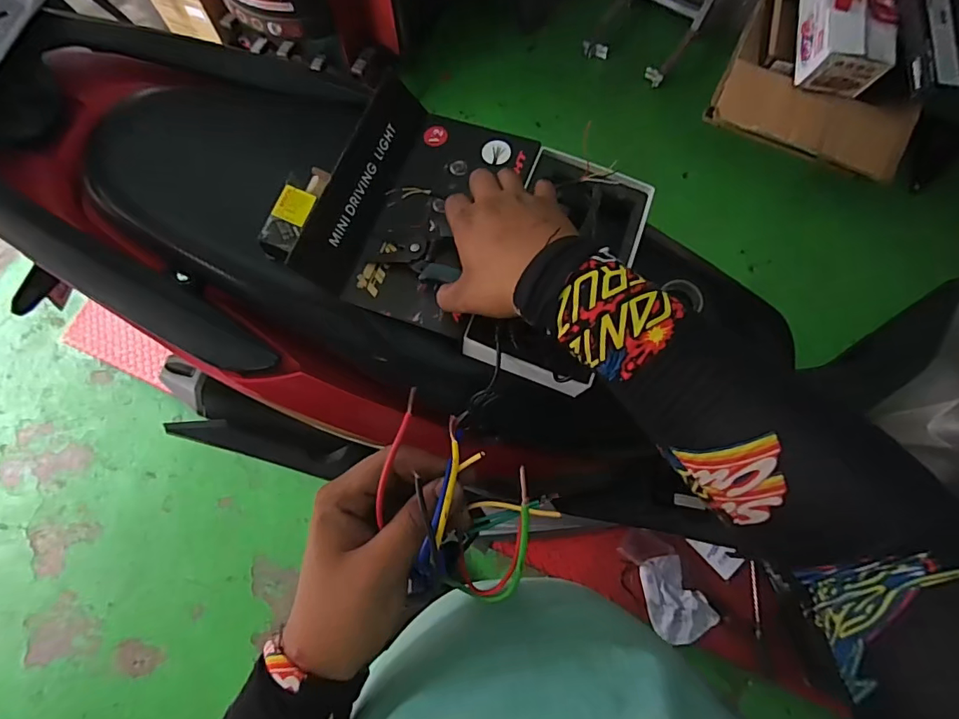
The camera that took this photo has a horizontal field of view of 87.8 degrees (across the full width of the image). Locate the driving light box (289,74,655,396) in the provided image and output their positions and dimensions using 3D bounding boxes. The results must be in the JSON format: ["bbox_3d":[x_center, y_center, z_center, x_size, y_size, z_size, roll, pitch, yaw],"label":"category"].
[{"bbox_3d":[0.003,-0.122,0.464,0.274,0.058,0.228,21,73,7],"label":"driving light box"}]

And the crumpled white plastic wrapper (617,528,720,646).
[{"bbox_3d":[0.414,0.505,1.124,0.123,0.031,0.246,-27,74,-8],"label":"crumpled white plastic wrapper"}]

